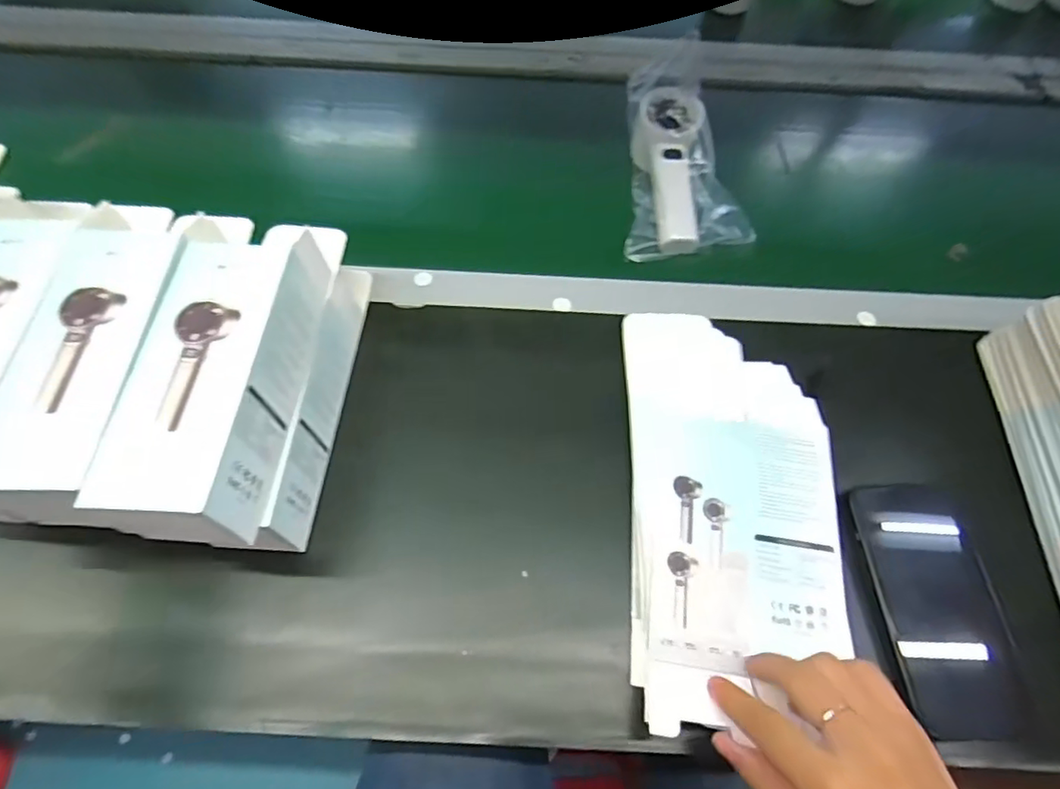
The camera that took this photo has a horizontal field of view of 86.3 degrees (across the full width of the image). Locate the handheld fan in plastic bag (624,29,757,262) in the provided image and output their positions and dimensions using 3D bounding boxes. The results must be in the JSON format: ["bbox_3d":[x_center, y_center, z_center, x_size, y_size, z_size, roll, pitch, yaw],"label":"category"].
[{"bbox_3d":[0.135,-0.223,0.530,0.105,0.049,0.196,-4,82,-6],"label":"handheld fan in plastic bag"}]

